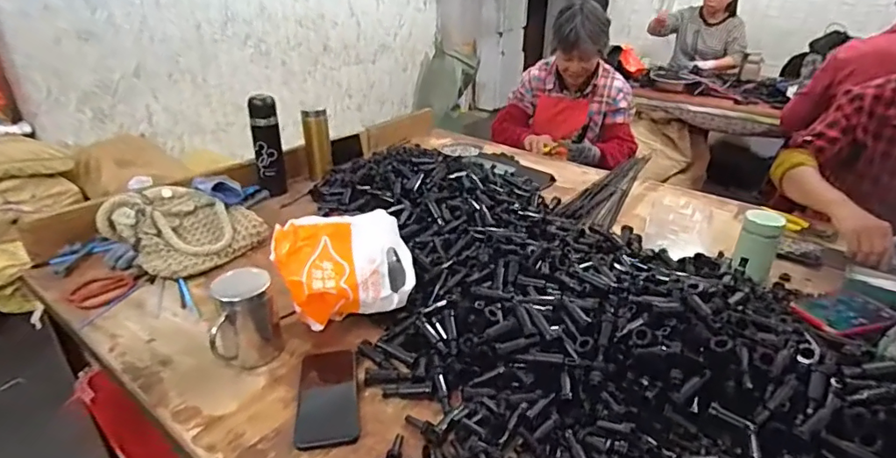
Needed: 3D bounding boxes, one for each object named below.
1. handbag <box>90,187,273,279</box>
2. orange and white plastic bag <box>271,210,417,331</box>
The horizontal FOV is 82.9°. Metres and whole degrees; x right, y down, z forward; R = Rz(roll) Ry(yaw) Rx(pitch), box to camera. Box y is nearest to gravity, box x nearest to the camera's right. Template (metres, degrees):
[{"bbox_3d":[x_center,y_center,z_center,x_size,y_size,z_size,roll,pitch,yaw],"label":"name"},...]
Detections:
[{"bbox_3d":[-0.501,-0.010,0.972,0.209,0.106,0.208,12,31,22],"label":"handbag"},{"bbox_3d":[-0.157,0.068,0.778,0.196,0.144,0.124,-8,29,-14],"label":"orange and white plastic bag"}]

